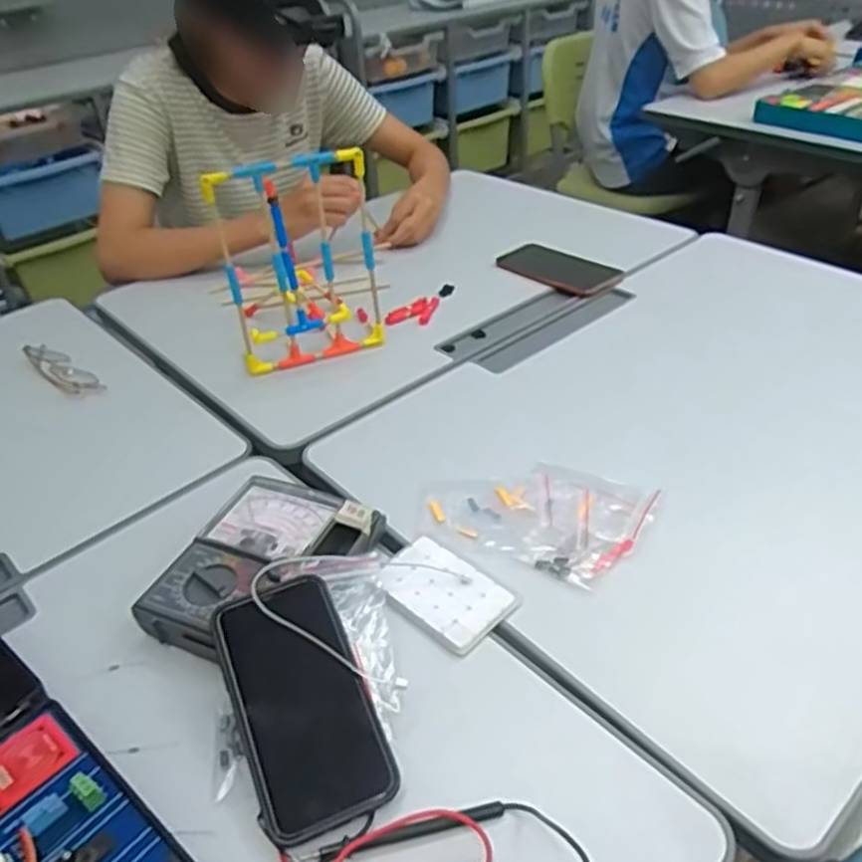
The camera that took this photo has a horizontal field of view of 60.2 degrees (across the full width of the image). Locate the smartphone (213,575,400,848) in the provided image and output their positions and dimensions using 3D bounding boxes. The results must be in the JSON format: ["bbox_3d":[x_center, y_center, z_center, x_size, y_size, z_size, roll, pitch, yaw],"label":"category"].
[{"bbox_3d":[-0.081,0.168,0.464,0.080,0.014,0.154,-23,54,-8],"label":"smartphone"}]

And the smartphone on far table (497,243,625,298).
[{"bbox_3d":[0.163,-0.209,0.962,0.154,0.007,0.086,26,46,34],"label":"smartphone on far table"}]

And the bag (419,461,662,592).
[{"bbox_3d":[0.086,0.066,0.614,0.178,0.016,0.110,13,41,22],"label":"bag"}]

